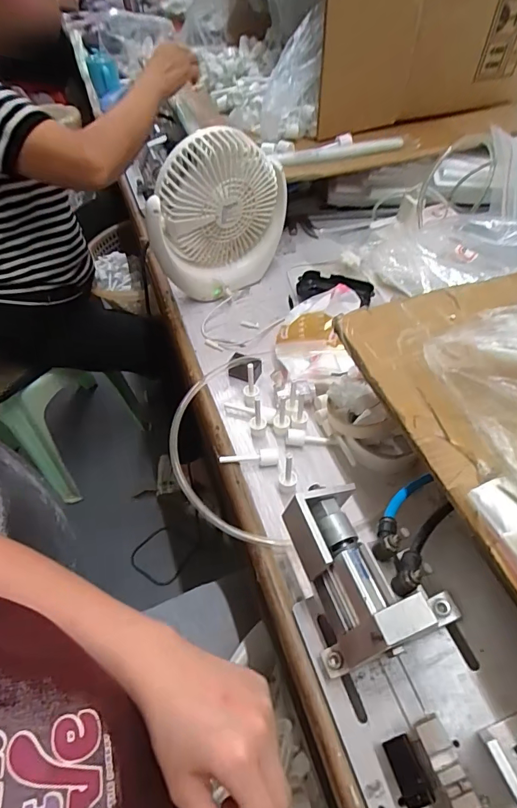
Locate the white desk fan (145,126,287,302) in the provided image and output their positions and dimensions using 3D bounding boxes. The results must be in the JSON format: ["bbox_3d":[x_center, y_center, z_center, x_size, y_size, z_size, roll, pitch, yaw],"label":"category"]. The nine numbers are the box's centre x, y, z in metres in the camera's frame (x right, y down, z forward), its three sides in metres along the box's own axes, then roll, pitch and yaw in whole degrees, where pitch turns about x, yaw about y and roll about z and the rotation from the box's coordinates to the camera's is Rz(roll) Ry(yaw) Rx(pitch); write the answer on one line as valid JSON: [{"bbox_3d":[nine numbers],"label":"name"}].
[{"bbox_3d":[-0.053,-0.257,0.597,0.194,0.199,0.066,-33,58,-21],"label":"white desk fan"}]

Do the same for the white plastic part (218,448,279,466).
[{"bbox_3d":[-0.010,0.061,0.473,0.064,0.015,0.017,-5,52,-1],"label":"white plastic part"}]

